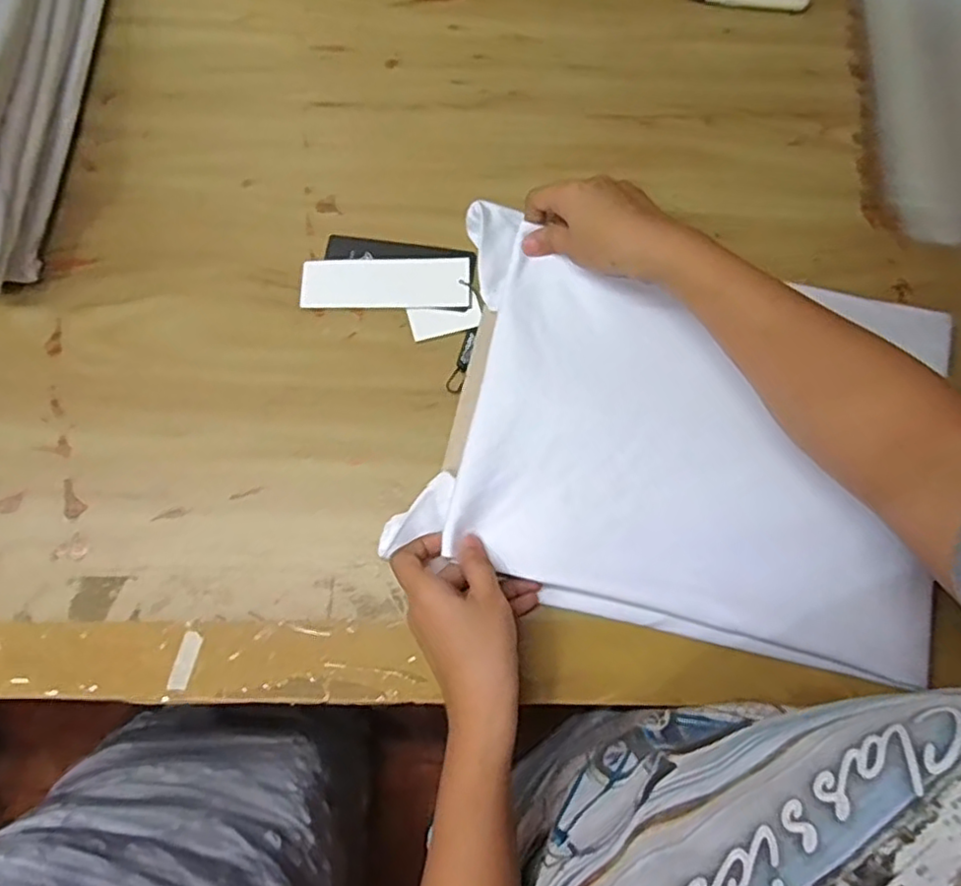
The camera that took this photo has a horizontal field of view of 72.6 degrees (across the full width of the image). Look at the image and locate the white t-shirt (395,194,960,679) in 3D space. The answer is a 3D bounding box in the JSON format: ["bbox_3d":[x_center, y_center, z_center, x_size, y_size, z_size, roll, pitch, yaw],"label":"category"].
[{"bbox_3d":[0.129,-0.007,0.430,0.323,0.028,0.250,13,76,3],"label":"white t-shirt"}]

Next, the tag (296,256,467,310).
[{"bbox_3d":[-0.068,-0.116,0.472,0.119,0.004,0.041,0,75,0],"label":"tag"}]

